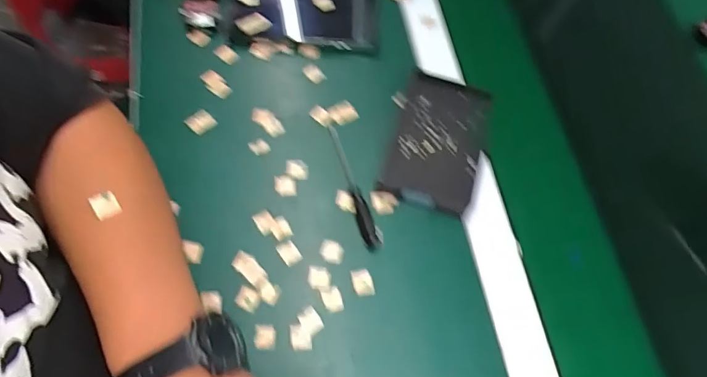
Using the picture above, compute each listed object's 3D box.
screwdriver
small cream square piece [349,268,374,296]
[{"bbox_3d":[-0.004,-0.006,0.445,0.017,0.014,0.134,-18,68,-13],"label":"screwdriver"},{"bbox_3d":[0.008,0.082,0.410,0.018,0.004,0.023,-9,66,-9],"label":"small cream square piece"}]

